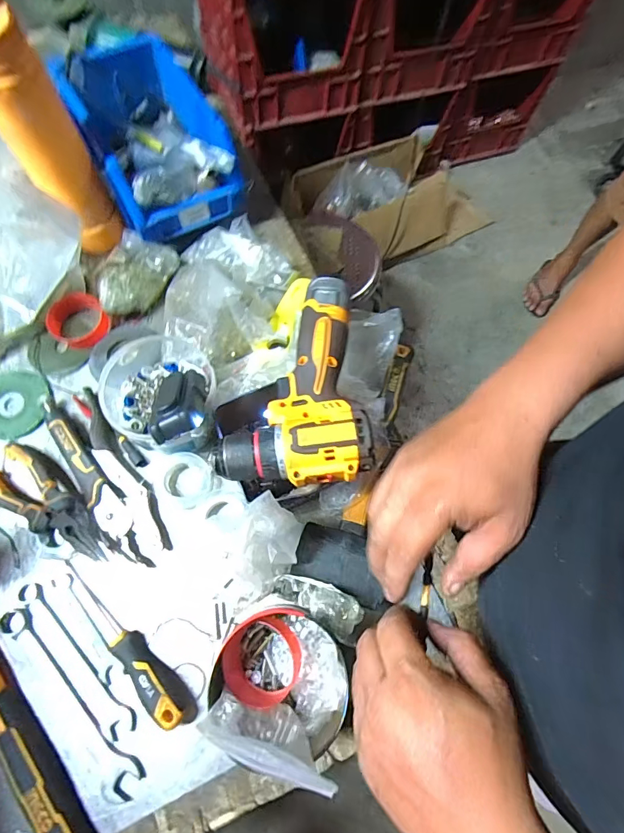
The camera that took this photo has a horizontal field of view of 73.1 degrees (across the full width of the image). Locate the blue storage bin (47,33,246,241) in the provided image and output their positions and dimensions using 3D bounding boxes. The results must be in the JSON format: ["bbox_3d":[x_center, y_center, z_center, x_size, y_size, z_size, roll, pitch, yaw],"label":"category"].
[{"bbox_3d":[-0.210,-0.363,0.558,0.154,0.105,0.224,-29,73,-13],"label":"blue storage bin"}]

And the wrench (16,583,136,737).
[{"bbox_3d":[-0.235,0.236,0.417,0.023,0.009,0.175,-41,74,-16],"label":"wrench"}]

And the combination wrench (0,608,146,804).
[{"bbox_3d":[-0.236,0.269,0.403,0.205,0.009,0.031,43,73,15],"label":"combination wrench"}]

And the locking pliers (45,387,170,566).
[{"bbox_3d":[-0.230,0.061,0.472,0.059,0.029,0.216,-32,73,-14],"label":"locking pliers"}]

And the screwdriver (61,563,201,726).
[{"bbox_3d":[-0.187,0.220,0.412,0.193,0.029,0.029,41,72,12],"label":"screwdriver"}]

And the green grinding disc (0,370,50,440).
[{"bbox_3d":[-0.363,-0.014,0.505,0.087,0.010,0.092,1,69,-2],"label":"green grinding disc"}]

